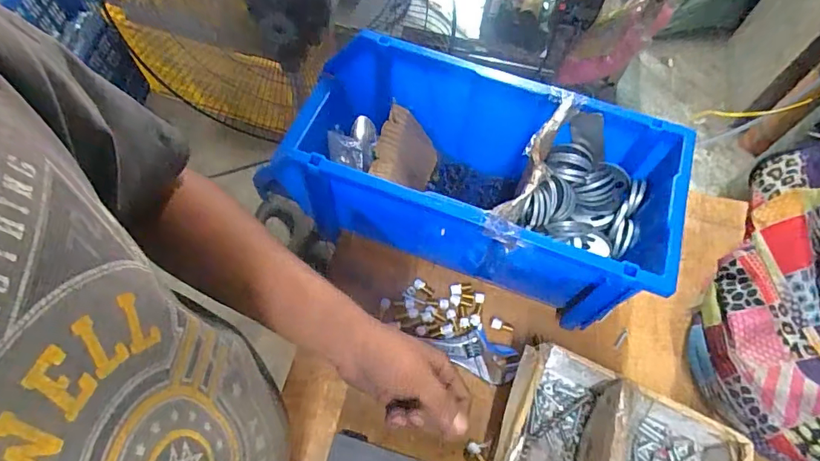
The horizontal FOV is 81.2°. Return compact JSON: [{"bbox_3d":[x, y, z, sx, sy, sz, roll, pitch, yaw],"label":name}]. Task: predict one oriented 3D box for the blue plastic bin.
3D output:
[{"bbox_3d":[0.061,-0.059,0.582,0.446,0.184,0.195,19,63,8],"label":"blue plastic bin"}]

